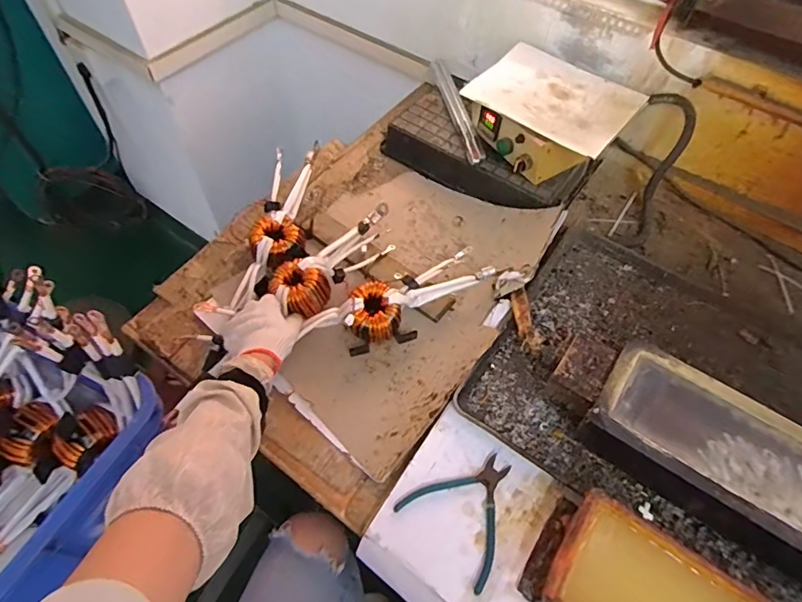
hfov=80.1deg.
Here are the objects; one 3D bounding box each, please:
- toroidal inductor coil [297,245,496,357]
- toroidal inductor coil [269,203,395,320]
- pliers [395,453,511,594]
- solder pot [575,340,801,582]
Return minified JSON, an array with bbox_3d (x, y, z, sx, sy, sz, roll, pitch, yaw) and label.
[{"bbox_3d":[0.006,-0.001,0.721,0.282,0.066,0.102,-30,62,-19],"label":"toroidal inductor coil"},{"bbox_3d":[-0.099,-0.073,0.764,0.085,0.055,0.250,31,52,18],"label":"toroidal inductor coil"},{"bbox_3d":[0.084,0.244,0.568,0.124,0.007,0.131,40,64,22],"label":"pliers"},{"bbox_3d":[0.390,0.199,0.561,0.340,0.086,0.162,28,61,16],"label":"solder pot"}]

